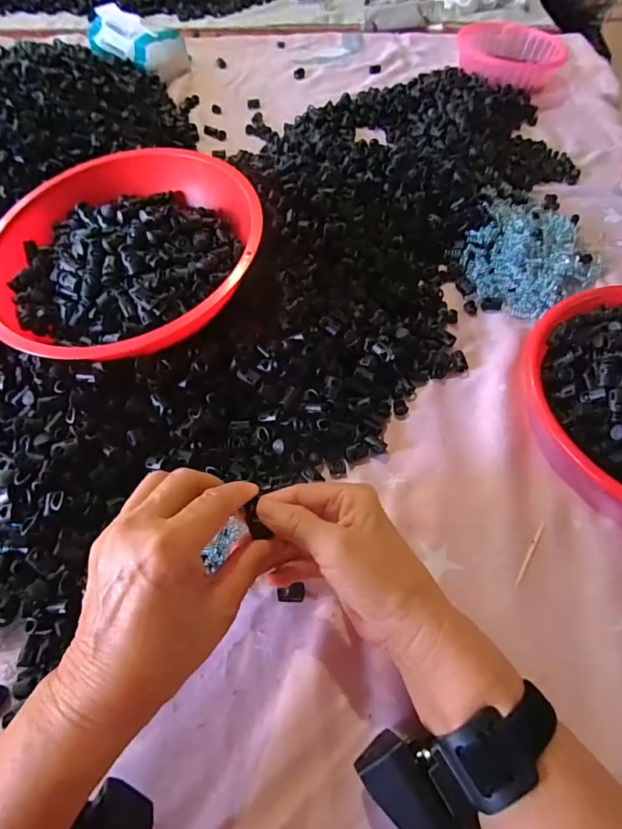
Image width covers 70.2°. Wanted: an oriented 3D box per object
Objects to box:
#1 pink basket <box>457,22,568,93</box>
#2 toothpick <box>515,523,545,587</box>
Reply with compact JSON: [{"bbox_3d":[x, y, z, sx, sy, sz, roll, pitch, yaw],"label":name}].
[{"bbox_3d":[0.319,-0.590,0.733,0.153,0.047,0.161,-1,58,2],"label":"pink basket"},{"bbox_3d":[0.163,0.103,0.329,0.004,0.004,0.055,31,66,17],"label":"toothpick"}]

